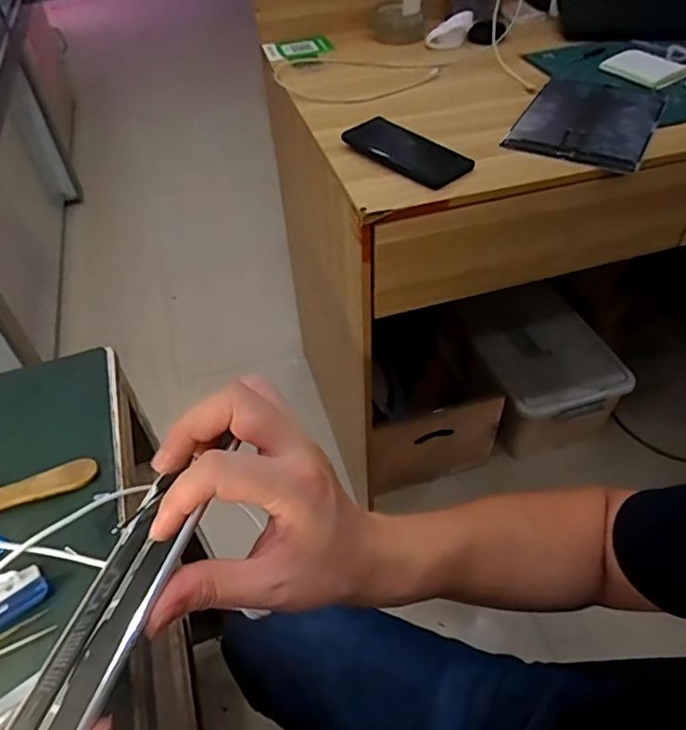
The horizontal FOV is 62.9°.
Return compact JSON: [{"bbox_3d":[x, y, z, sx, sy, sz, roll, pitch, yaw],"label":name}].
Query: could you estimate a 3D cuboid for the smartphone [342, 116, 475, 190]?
[{"bbox_3d":[0.081,-0.278,0.724,0.168,0.011,0.078,37,66,25],"label":"smartphone"}]

